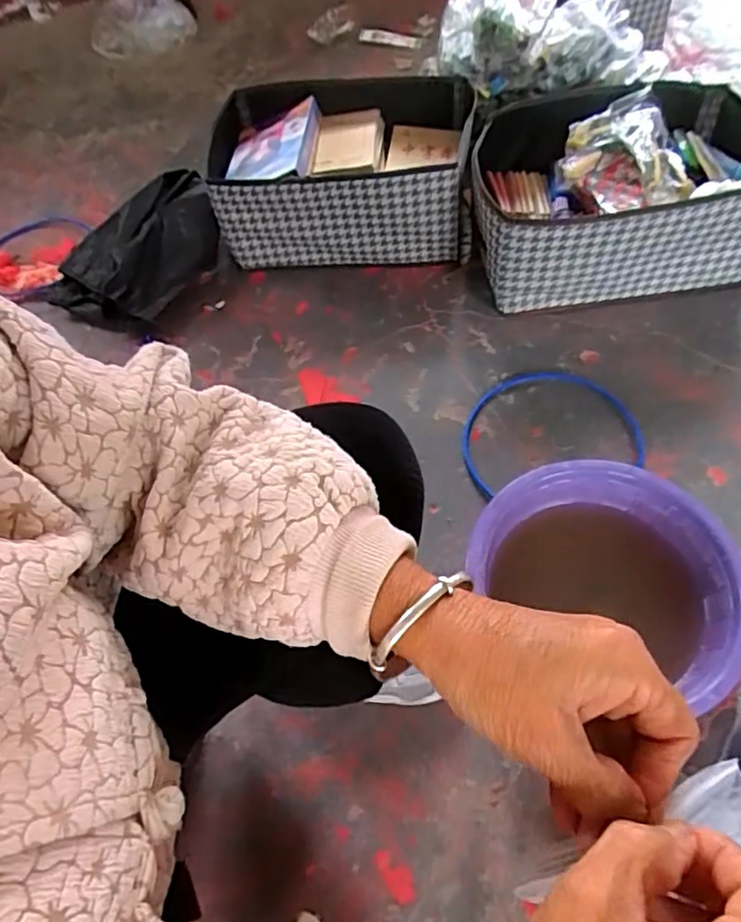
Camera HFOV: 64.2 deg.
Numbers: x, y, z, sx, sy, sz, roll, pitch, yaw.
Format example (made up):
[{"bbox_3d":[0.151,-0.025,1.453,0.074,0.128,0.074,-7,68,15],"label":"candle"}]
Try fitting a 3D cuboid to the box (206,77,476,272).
[{"bbox_3d":[-0.042,-0.514,1.059,0.443,0.183,0.313,-3,59,5],"label":"box"}]

